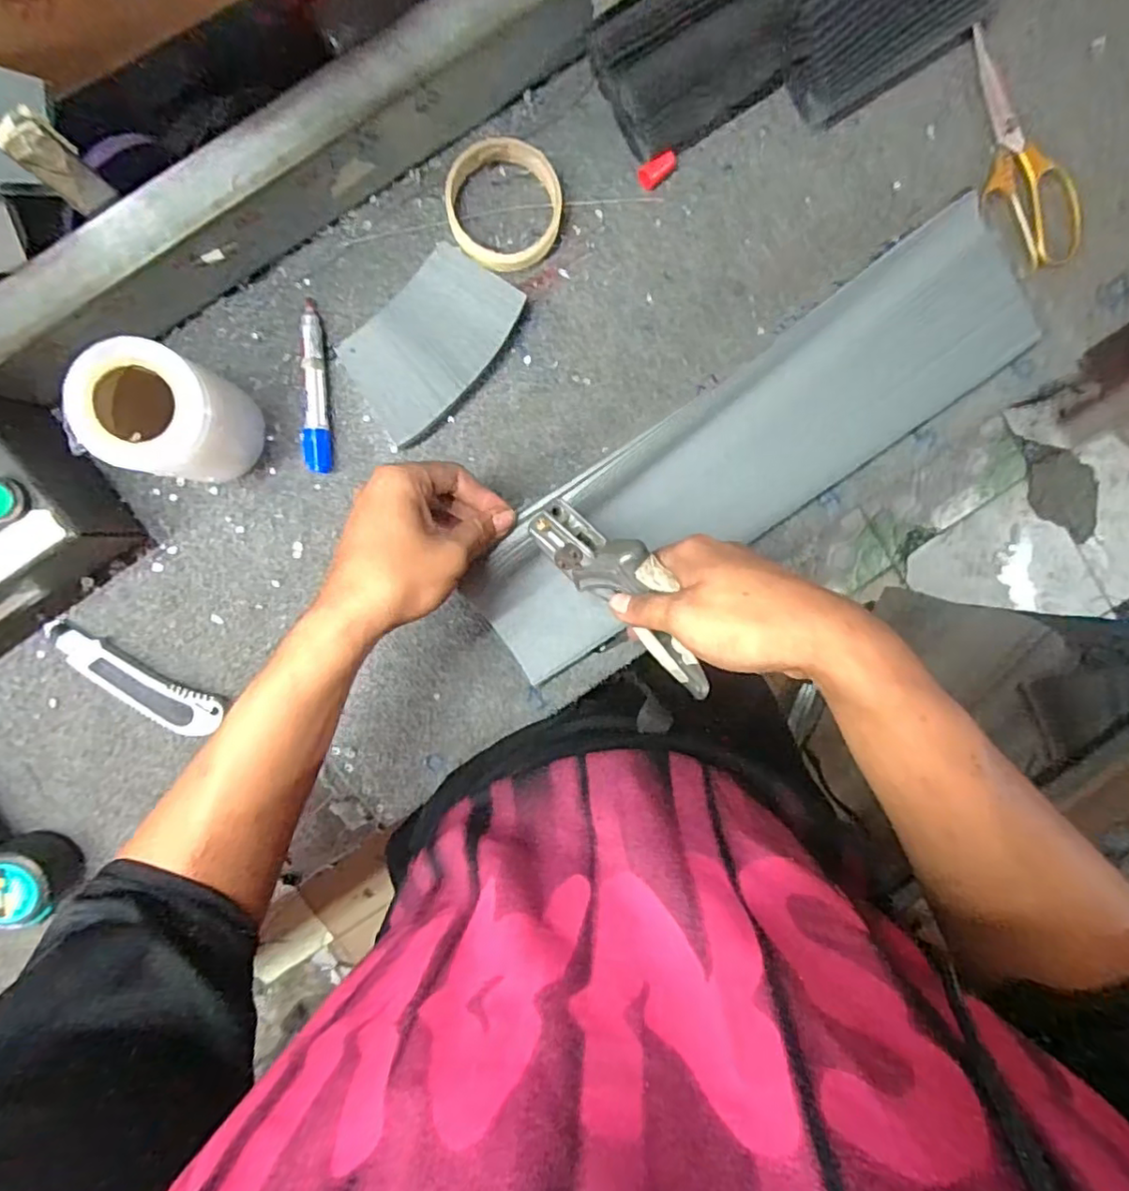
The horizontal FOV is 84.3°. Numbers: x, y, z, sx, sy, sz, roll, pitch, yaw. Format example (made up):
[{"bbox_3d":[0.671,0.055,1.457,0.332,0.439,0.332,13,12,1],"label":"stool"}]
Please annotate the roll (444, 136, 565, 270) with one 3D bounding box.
[{"bbox_3d":[-0.046,-0.297,0.476,0.085,0.023,0.087,8,94,-5],"label":"roll"}]

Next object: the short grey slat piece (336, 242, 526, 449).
[{"bbox_3d":[-0.102,-0.192,0.478,0.082,0.025,0.137,42,91,-7],"label":"short grey slat piece"}]

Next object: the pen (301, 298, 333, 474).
[{"bbox_3d":[-0.190,-0.158,0.476,0.018,0.016,0.124,0,95,-4],"label":"pen"}]

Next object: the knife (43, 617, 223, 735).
[{"bbox_3d":[-0.336,0.067,0.483,0.141,0.013,0.031,28,92,-6],"label":"knife"}]

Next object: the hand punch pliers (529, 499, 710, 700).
[{"bbox_3d":[0.050,0.006,0.417,0.045,0.072,0.170,-41,103,0],"label":"hand punch pliers"}]

